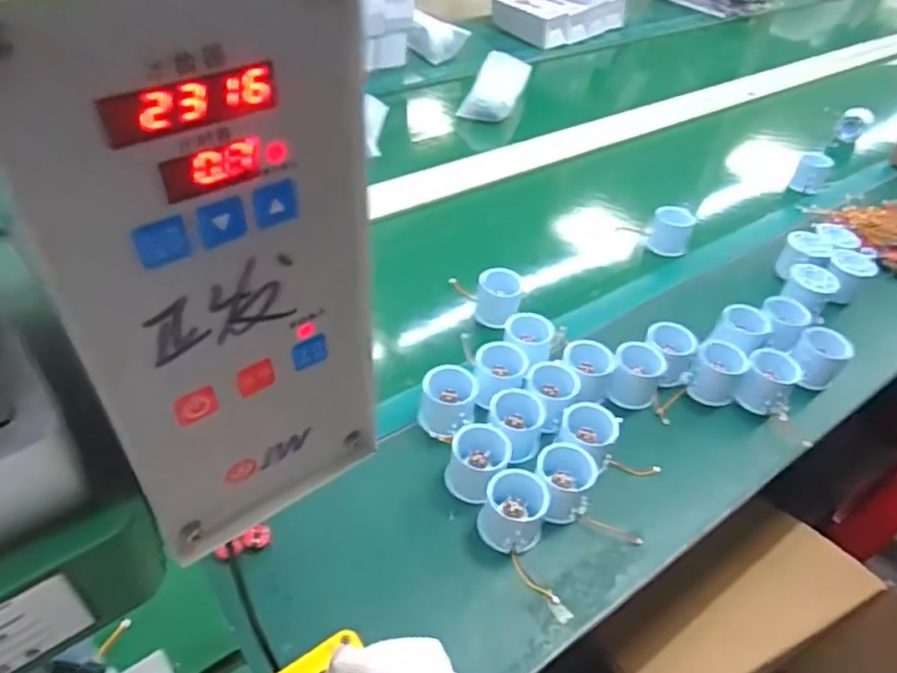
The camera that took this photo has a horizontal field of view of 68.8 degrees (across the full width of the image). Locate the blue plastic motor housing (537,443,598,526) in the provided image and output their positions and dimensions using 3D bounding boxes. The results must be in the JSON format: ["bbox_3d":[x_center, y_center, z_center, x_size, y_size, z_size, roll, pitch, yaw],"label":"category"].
[{"bbox_3d":[0.104,0.133,0.596,0.051,0.049,0.055,14,44,9],"label":"blue plastic motor housing"}]

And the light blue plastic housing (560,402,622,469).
[{"bbox_3d":[0.132,0.101,0.633,0.054,0.052,0.052,17,44,12],"label":"light blue plastic housing"}]

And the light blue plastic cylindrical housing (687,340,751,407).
[{"bbox_3d":[0.296,0.039,0.717,0.049,0.050,0.049,3,43,-3],"label":"light blue plastic cylindrical housing"}]

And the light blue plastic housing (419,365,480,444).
[{"bbox_3d":[-0.001,0.067,0.650,0.054,0.052,0.059,10,43,4],"label":"light blue plastic housing"}]

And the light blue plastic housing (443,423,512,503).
[{"bbox_3d":[0.027,0.116,0.601,0.052,0.046,0.057,13,43,8],"label":"light blue plastic housing"}]

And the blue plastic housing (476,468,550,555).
[{"bbox_3d":[0.057,0.152,0.570,0.054,0.052,0.057,16,44,11],"label":"blue plastic housing"}]

